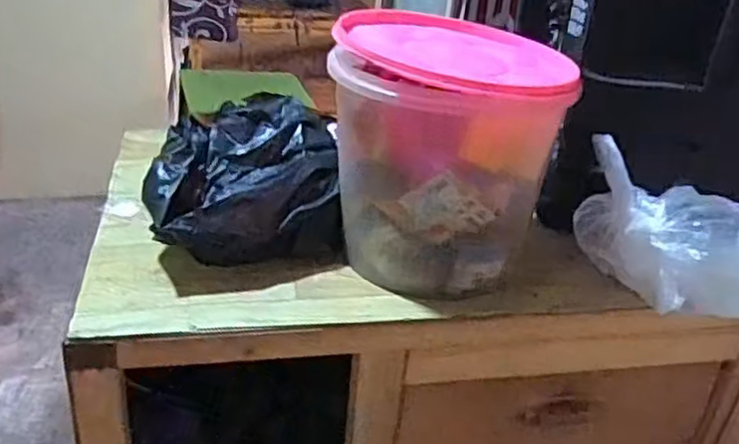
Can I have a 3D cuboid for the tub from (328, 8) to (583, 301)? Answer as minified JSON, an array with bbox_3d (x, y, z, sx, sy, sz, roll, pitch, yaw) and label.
[{"bbox_3d":[0.088,-0.078,0.756,0.228,0.234,0.215,13,31,17],"label":"tub"}]

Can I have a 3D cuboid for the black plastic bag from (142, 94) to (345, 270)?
[{"bbox_3d":[-0.144,-0.047,0.795,0.208,0.127,0.186,-5,31,-14],"label":"black plastic bag"}]

